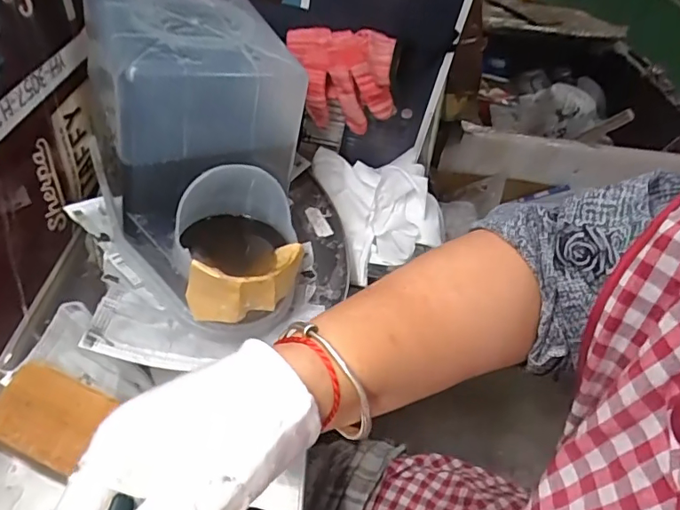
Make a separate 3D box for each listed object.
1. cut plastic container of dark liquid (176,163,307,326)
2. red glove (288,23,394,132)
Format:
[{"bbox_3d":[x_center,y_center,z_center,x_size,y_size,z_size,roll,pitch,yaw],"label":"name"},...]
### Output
[{"bbox_3d":[-0.071,-0.002,0.364,0.086,0.096,0.095,-5,42,-10],"label":"cut plastic container of dark liquid"},{"bbox_3d":[0.001,-0.165,0.480,0.099,0.085,0.034,5,41,2],"label":"red glove"}]

